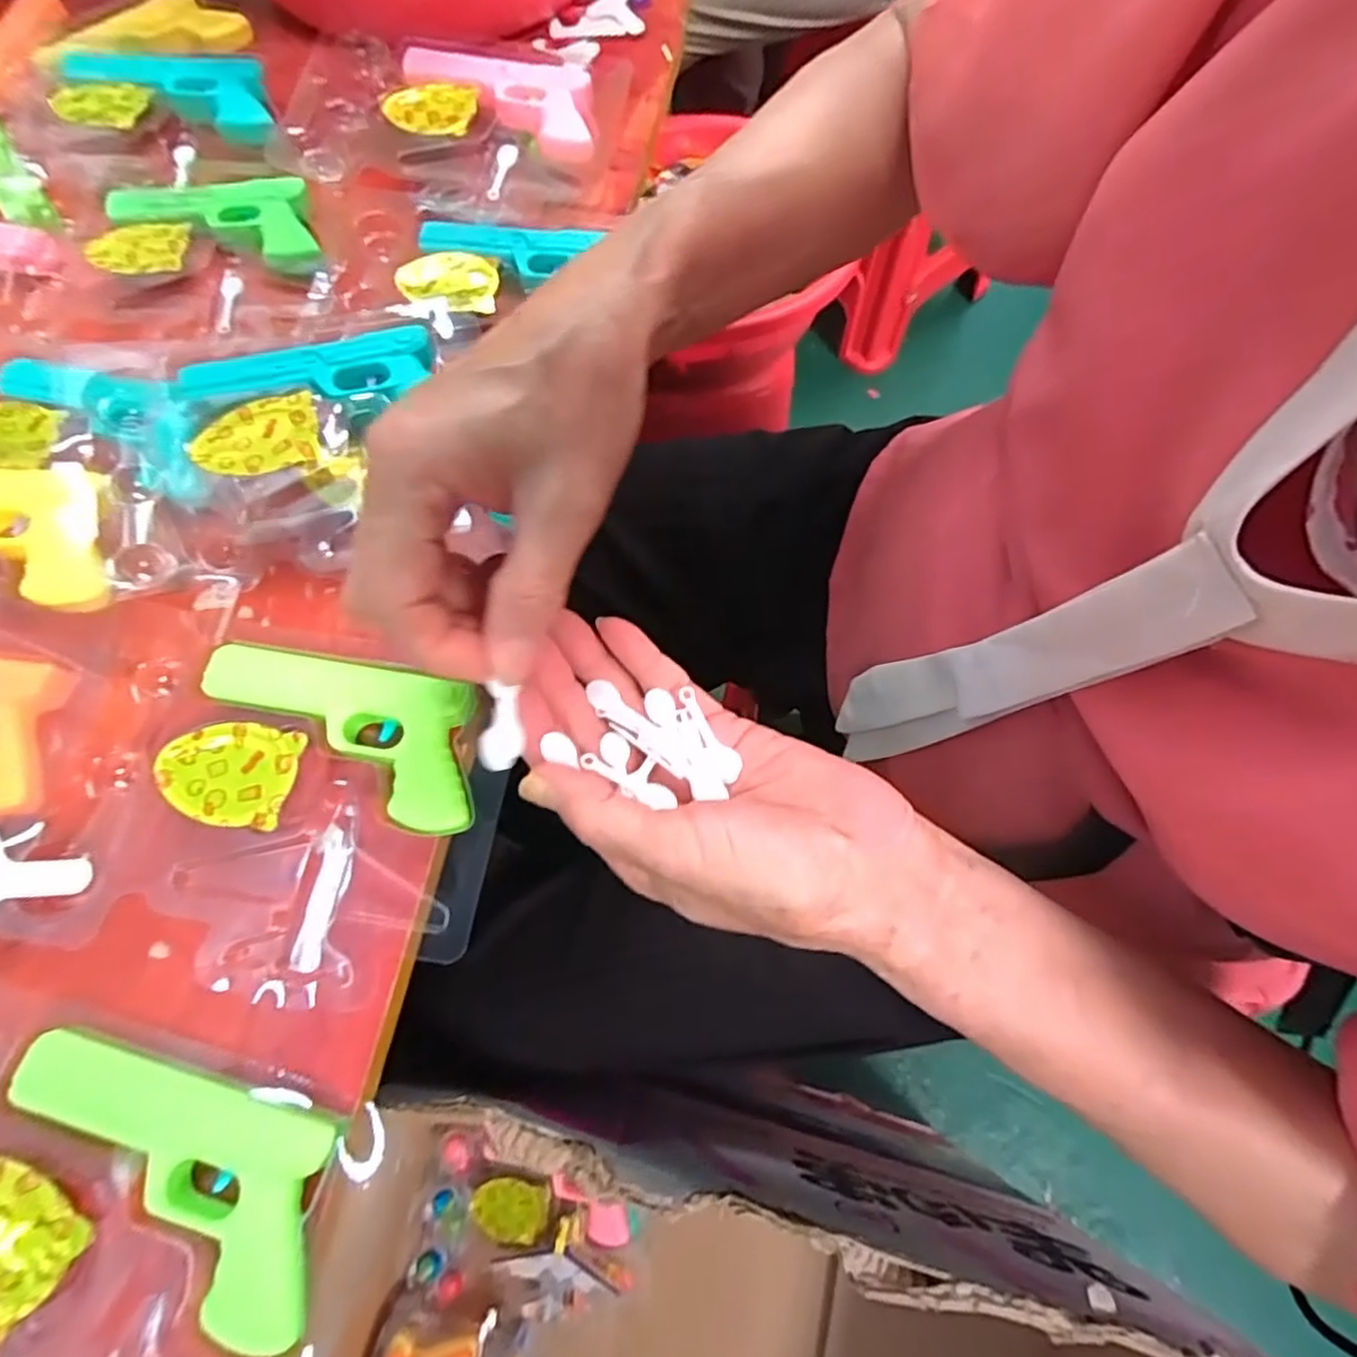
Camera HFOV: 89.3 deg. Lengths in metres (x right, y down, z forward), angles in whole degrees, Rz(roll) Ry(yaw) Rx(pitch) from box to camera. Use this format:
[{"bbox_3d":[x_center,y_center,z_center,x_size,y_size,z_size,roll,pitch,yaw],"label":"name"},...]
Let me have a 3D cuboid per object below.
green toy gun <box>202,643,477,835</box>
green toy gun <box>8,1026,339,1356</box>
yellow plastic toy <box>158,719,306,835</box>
[{"bbox_3d":[-0.134,0.021,0.276,0.119,0.013,0.058,14,69,4],"label":"green toy gun"},{"bbox_3d":[-0.165,0.162,0.222,0.112,0.017,0.060,16,69,5],"label":"green toy gun"},{"bbox_3d":[-0.173,0.037,0.268,0.050,0.011,0.039,10,68,3],"label":"yellow plastic toy"}]

